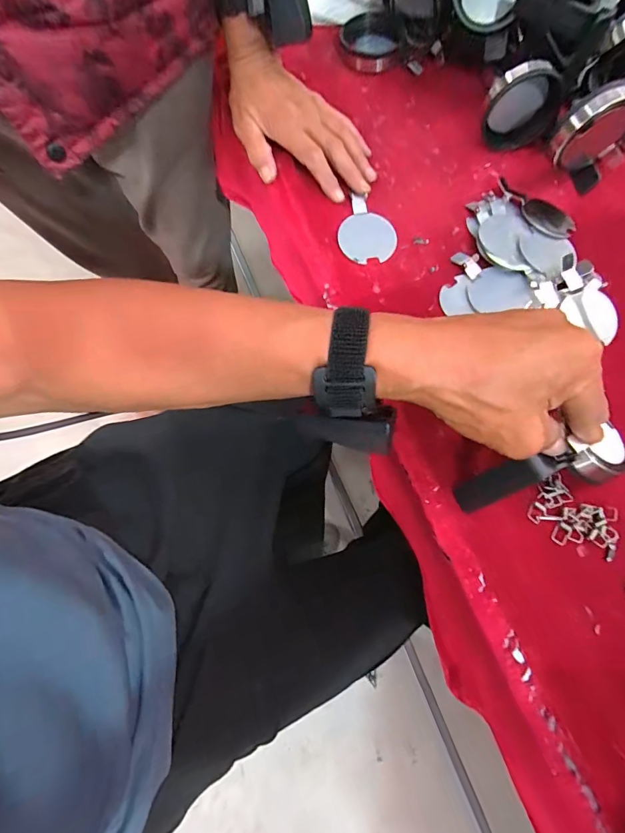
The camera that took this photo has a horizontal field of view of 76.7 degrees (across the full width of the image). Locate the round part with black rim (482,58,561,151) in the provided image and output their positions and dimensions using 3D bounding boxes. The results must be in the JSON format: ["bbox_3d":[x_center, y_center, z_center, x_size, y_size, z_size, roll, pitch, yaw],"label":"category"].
[{"bbox_3d":[0.201,-0.295,0.377,0.075,0.065,0.026,-11,74,-3],"label":"round part with black rim"}]

